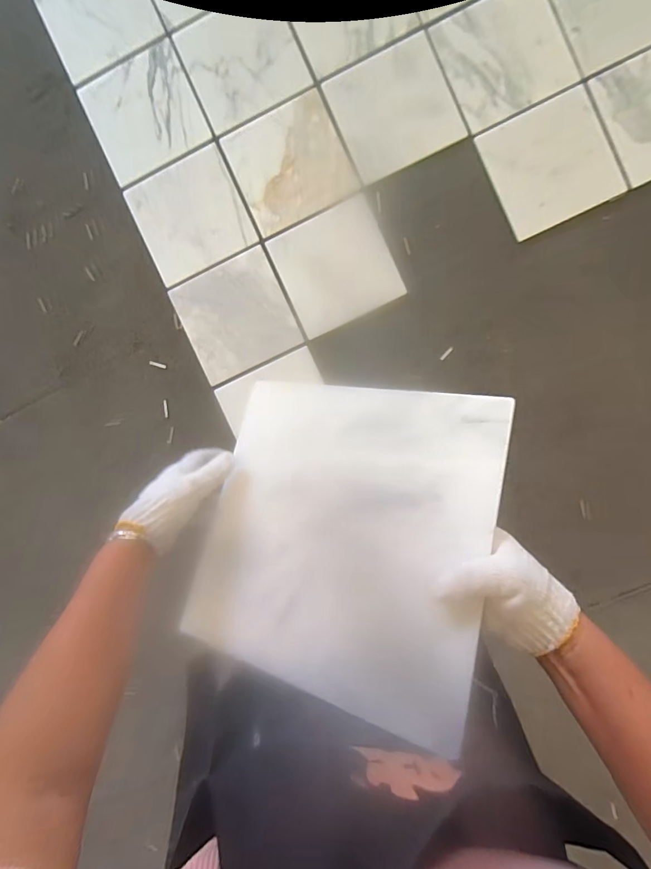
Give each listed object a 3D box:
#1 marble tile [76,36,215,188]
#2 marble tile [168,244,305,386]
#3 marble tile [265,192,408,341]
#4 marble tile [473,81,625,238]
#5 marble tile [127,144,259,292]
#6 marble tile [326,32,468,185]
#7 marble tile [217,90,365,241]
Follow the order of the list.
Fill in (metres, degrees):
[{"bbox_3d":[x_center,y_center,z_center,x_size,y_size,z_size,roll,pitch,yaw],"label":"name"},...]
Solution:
[{"bbox_3d":[-0.497,-0.883,1.139,0.290,0.008,0.300,-25,93,5],"label":"marble tile"},{"bbox_3d":[-0.252,-0.337,1.168,0.292,0.013,0.293,-26,93,5],"label":"marble tile"},{"bbox_3d":[0.028,-0.462,1.143,0.294,0.017,0.293,-23,97,10],"label":"marble tile"},{"bbox_3d":[0.604,-0.722,1.108,0.297,0.012,0.291,-24,100,11],"label":"marble tile"},{"bbox_3d":[-0.374,-0.607,1.153,0.291,0.012,0.281,-26,93,5],"label":"marble tile"},{"bbox_3d":[0.185,-0.872,1.112,0.291,0.011,0.283,-24,98,9],"label":"marble tile"},{"bbox_3d":[-0.094,-0.742,1.140,0.300,0.017,0.286,-24,95,3],"label":"marble tile"}]

